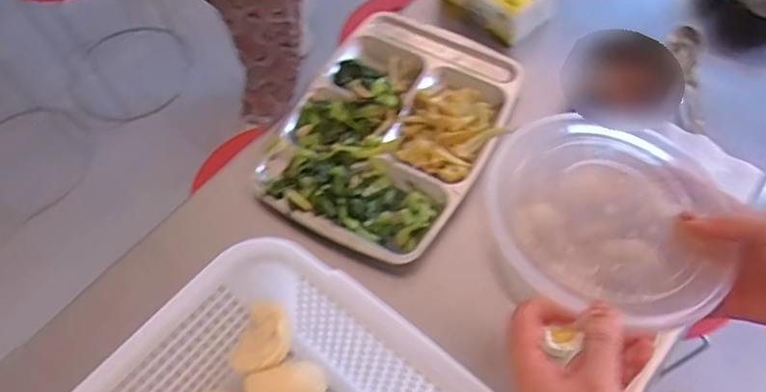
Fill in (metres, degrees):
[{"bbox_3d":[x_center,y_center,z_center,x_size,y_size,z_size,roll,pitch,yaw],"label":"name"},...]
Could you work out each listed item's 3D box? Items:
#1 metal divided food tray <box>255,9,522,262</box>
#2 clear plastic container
[{"bbox_3d":[0.013,-0.089,0.746,0.247,0.029,0.333,22,64,14],"label":"metal divided food tray"},{"bbox_3d":[0.149,0.015,0.405,0.157,0.053,0.150,-1,60,2],"label":"clear plastic container"}]

